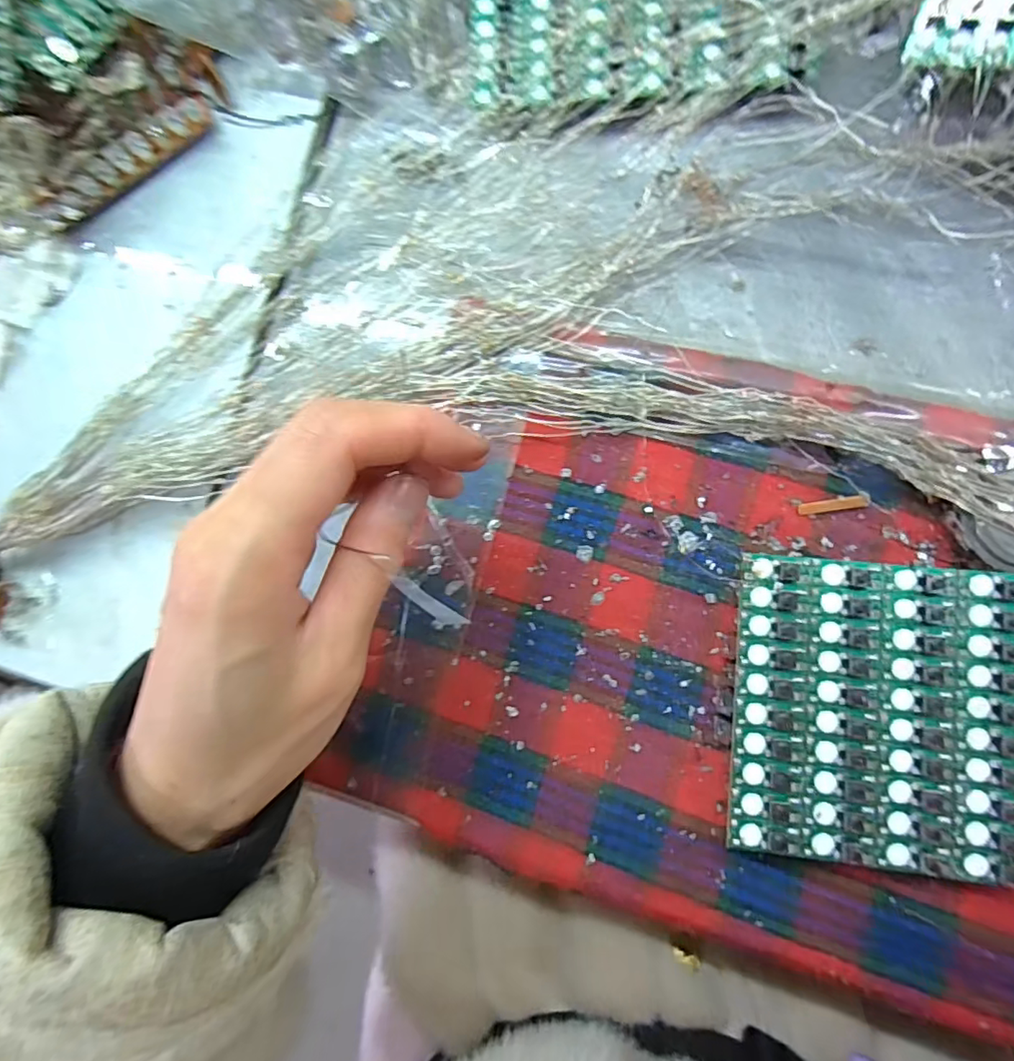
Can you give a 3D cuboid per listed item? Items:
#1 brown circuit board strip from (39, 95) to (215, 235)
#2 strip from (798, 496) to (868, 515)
[{"bbox_3d":[-0.167,-0.160,0.242,0.086,0.017,0.007,-37,80,3],"label":"brown circuit board strip"},{"bbox_3d":[0.115,-0.009,0.195,0.021,0.004,0.004,-9,84,20],"label":"strip"}]

